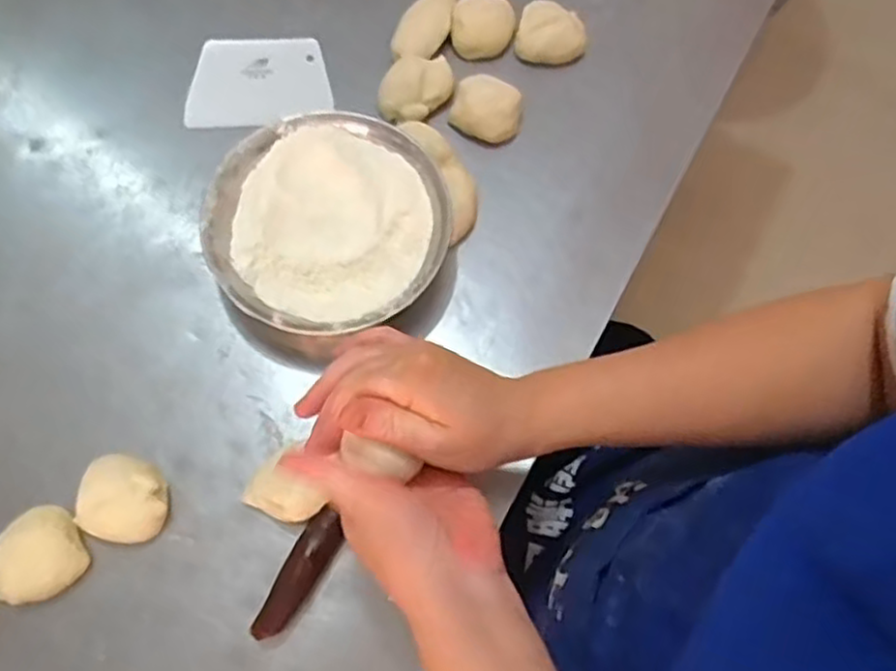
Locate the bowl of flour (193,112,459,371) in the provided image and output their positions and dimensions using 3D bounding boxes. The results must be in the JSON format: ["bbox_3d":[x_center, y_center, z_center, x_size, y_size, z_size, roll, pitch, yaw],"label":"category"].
[{"bbox_3d":[-0.093,-0.080,0.599,0.189,0.073,0.186,-11,71,-4],"label":"bowl of flour"}]

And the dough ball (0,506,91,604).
[{"bbox_3d":[-0.289,0.156,0.508,0.063,0.025,0.056,-29,73,-10],"label":"dough ball"}]

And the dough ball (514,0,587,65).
[{"bbox_3d":[0.096,-0.278,0.669,0.064,0.032,0.053,15,71,5],"label":"dough ball"}]

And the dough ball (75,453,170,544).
[{"bbox_3d":[-0.236,0.119,0.526,0.067,0.032,0.058,22,71,7],"label":"dough ball"}]

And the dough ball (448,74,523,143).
[{"bbox_3d":[0.035,-0.203,0.636,0.062,0.027,0.051,21,71,7],"label":"dough ball"}]

